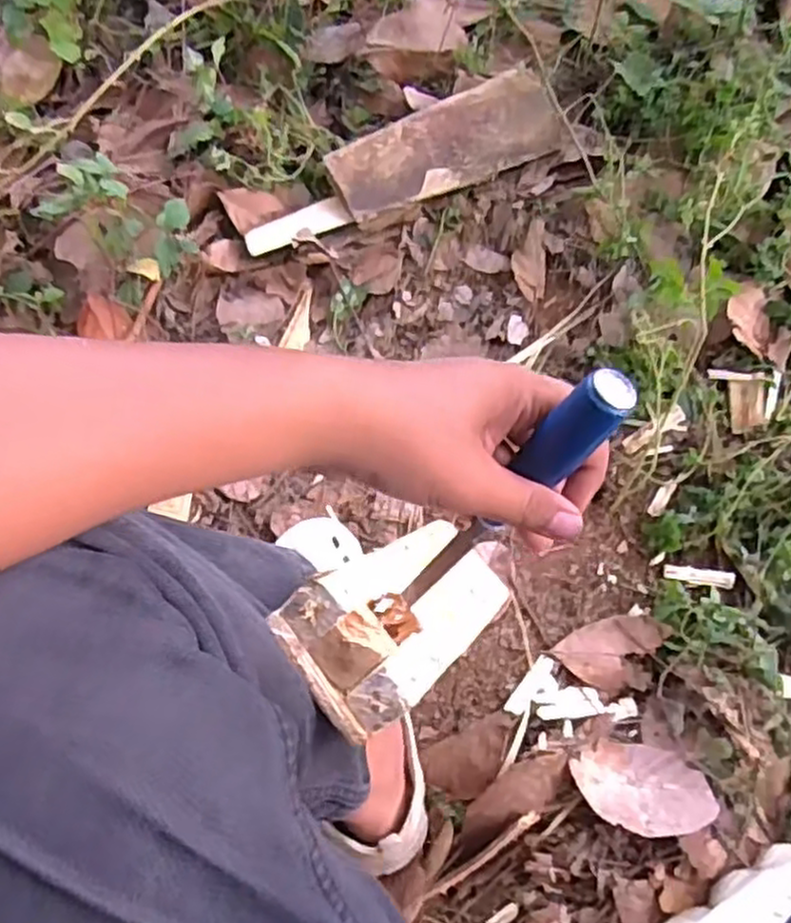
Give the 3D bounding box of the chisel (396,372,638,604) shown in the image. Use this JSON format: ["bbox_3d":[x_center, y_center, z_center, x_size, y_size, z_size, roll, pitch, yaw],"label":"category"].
[{"bbox_3d":[0.049,0.028,0.394,0.023,0.231,0.023,-27,73,-32],"label":"chisel"}]

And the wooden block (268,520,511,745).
[{"bbox_3d":[0.014,0.098,0.533,0.093,0.239,0.047,45,111,13],"label":"wooden block"}]

